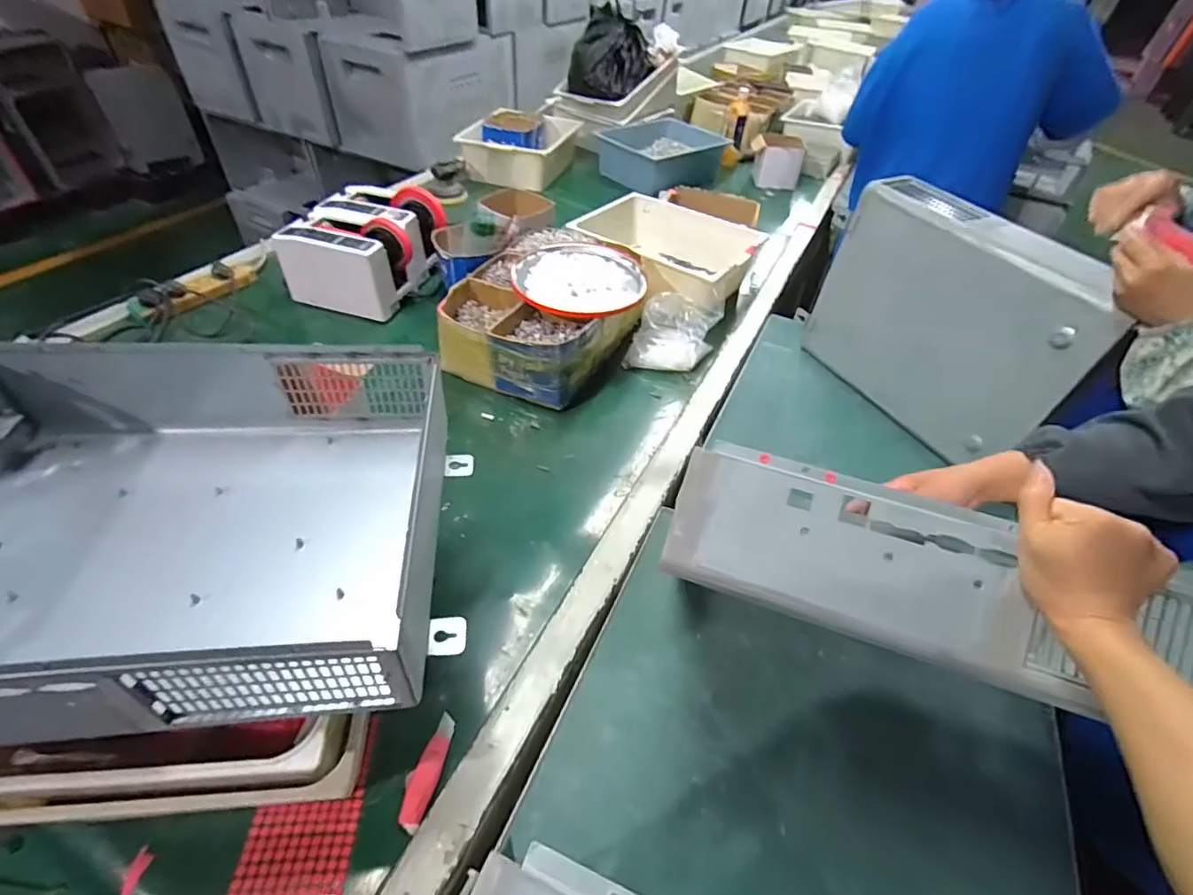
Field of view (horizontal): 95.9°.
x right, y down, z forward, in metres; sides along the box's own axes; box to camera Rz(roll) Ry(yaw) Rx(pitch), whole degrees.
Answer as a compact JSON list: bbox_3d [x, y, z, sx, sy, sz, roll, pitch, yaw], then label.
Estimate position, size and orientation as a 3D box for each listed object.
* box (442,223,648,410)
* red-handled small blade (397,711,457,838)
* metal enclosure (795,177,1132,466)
[{"bbox_3d":[-0.090,-0.251,0.997,0.294,0.139,0.361,15,47,9],"label":"box"},{"bbox_3d":[-0.169,0.319,0.536,0.029,0.004,0.103,12,47,7],"label":"red-handled small blade"},{"bbox_3d":[0.567,-0.198,0.877,0.116,0.315,0.409,-21,52,-23],"label":"metal enclosure"}]

